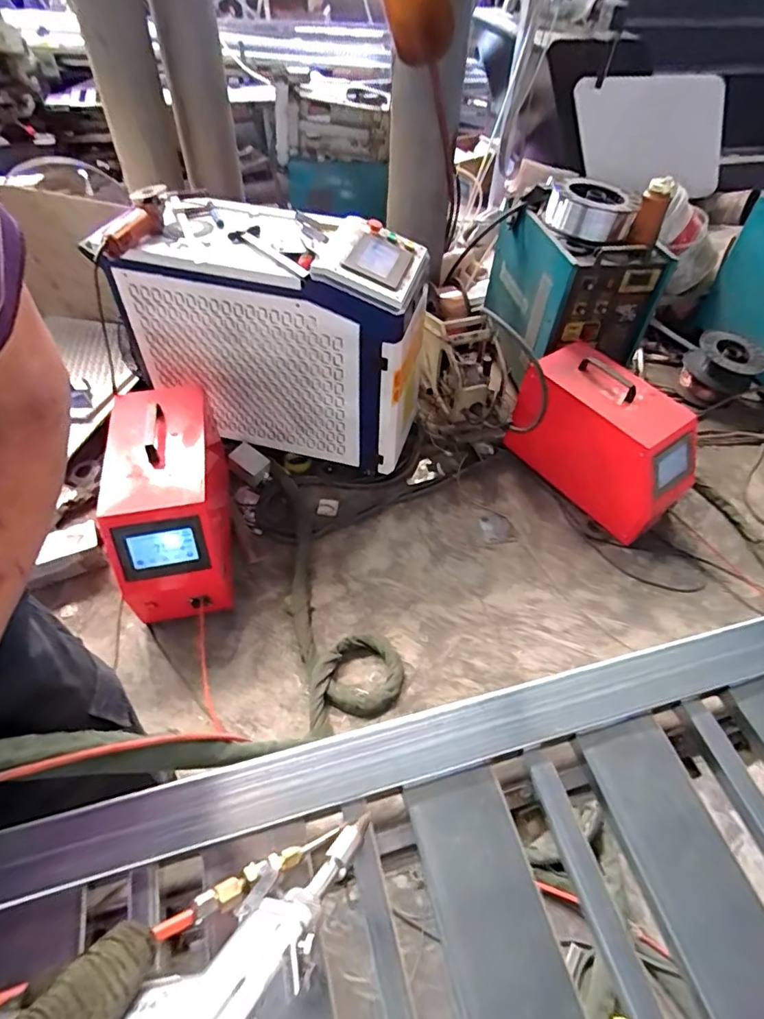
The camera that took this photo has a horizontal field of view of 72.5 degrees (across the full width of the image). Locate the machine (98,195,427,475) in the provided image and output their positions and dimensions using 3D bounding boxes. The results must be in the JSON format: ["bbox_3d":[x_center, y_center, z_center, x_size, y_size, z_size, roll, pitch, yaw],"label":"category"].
[{"bbox_3d":[-0.322,-0.531,1.631,0.844,0.626,0.347,11,50,6],"label":"machine"}]

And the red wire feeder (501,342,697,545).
[{"bbox_3d":[0.713,-0.218,1.713,0.311,0.380,0.557,-28,56,-24],"label":"red wire feeder"}]

